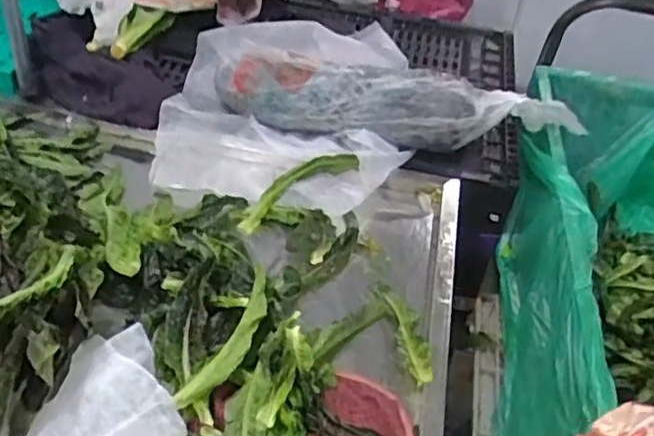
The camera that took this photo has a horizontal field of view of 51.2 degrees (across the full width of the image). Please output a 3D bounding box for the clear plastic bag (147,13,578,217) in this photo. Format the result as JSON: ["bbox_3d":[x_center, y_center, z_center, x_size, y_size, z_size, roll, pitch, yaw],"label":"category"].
[{"bbox_3d":[0.044,-0.131,0.835,0.480,0.112,0.291,3,41,-4],"label":"clear plastic bag"}]

